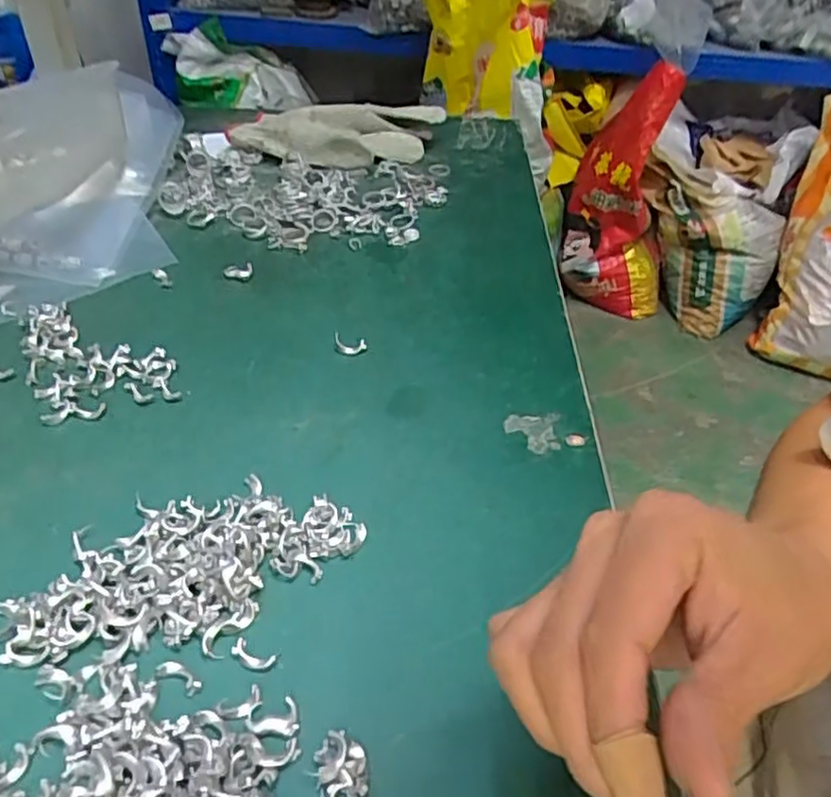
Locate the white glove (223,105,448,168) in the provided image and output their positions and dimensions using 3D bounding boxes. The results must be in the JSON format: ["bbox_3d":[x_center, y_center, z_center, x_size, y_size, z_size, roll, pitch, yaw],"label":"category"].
[{"bbox_3d":[-0.071,-0.246,0.621,0.193,0.042,0.062,-2,44,-7],"label":"white glove"}]

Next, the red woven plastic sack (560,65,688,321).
[{"bbox_3d":[0.533,-0.480,1.683,0.290,0.584,0.169,17,44,12],"label":"red woven plastic sack"}]

